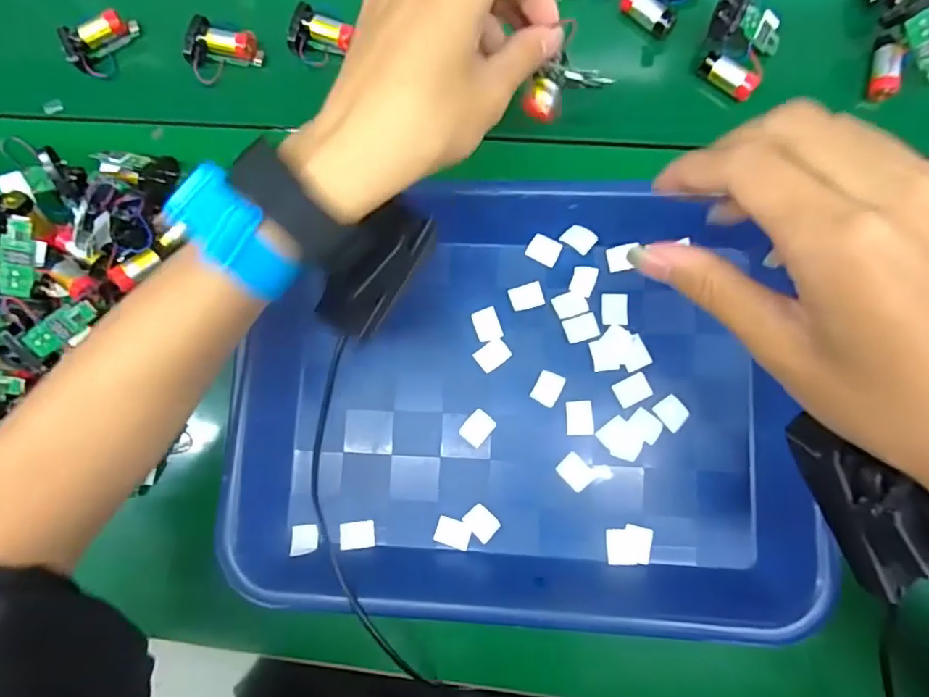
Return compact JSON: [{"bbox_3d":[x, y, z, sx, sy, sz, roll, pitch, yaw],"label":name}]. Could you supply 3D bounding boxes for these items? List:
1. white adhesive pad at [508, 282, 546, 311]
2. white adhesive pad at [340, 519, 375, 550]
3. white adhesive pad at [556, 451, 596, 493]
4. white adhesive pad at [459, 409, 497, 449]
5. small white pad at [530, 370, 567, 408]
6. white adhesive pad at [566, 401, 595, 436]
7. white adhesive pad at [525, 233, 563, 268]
[{"bbox_3d":[0.039,-0.033,0.355,0.021,0.004,0.016,-15,82,2],"label":"white adhesive pad"},{"bbox_3d":[-0.065,0.114,0.343,0.021,0.004,0.016,-5,77,-8],"label":"white adhesive pad"},{"bbox_3d":[0.067,0.074,0.337,0.017,0.004,0.020,-44,81,-2],"label":"white adhesive pad"},{"bbox_3d":[0.008,0.049,0.346,0.017,0.004,0.020,38,87,8],"label":"white adhesive pad"},{"bbox_3d":[0.052,0.024,0.346,0.016,0.004,0.021,27,85,7],"label":"small white pad"},{"bbox_3d":[0.070,0.042,0.341,0.016,0.004,0.021,-2,82,4],"label":"white adhesive pad"},{"bbox_3d":[0.051,-0.063,0.357,0.020,0.004,0.016,28,85,7],"label":"white adhesive pad"}]

